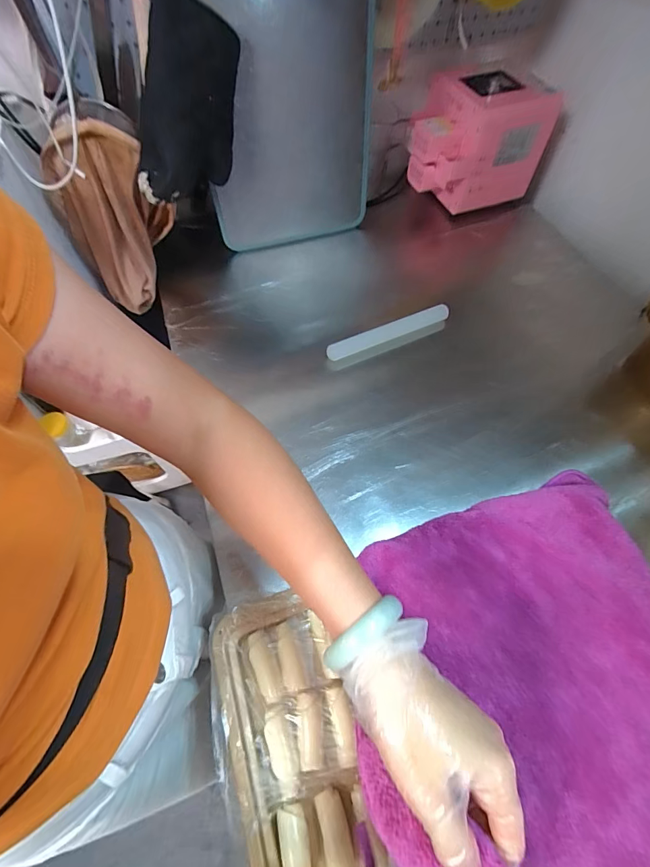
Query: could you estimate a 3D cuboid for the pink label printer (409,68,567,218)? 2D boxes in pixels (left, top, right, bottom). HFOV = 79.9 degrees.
[{"bbox_3d":[0.277,-0.540,0.731,0.223,0.172,0.137,-16,63,-8],"label":"pink label printer"}]

